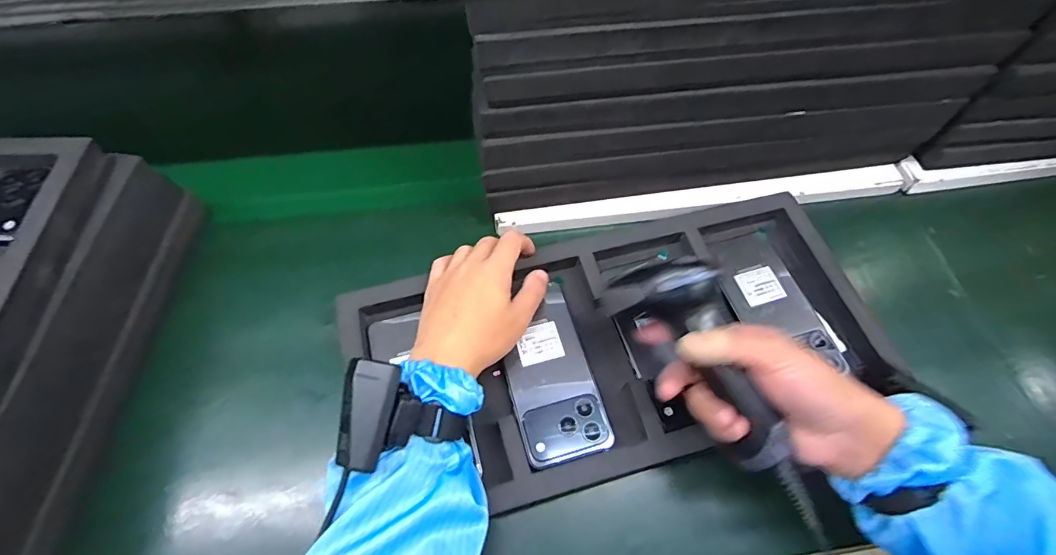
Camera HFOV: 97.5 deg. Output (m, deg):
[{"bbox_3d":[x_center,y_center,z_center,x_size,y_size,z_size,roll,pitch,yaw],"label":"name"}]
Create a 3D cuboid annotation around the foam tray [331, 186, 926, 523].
[{"bbox_3d":[0.085,0.052,0.429,0.466,0.033,0.221,-16,63,-9],"label":"foam tray"}]

